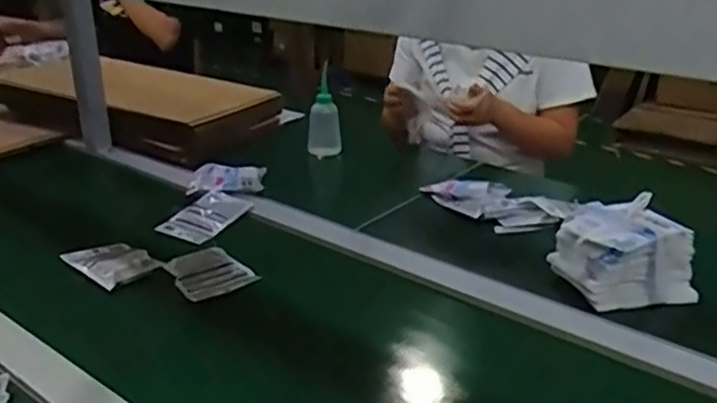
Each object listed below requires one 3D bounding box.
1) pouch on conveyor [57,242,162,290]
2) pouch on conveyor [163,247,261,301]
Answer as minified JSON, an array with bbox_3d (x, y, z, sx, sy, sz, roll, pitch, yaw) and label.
[{"bbox_3d":[-0.353,0.082,0.987,0.125,0.023,0.089,19,30,35],"label":"pouch on conveyor"},{"bbox_3d":[-0.207,0.096,0.960,0.091,0.016,0.126,-14,28,-30],"label":"pouch on conveyor"}]

